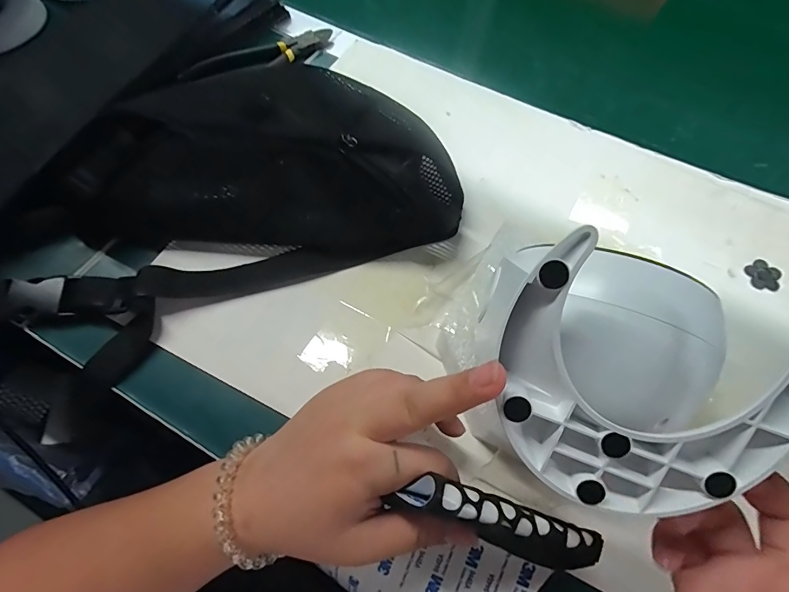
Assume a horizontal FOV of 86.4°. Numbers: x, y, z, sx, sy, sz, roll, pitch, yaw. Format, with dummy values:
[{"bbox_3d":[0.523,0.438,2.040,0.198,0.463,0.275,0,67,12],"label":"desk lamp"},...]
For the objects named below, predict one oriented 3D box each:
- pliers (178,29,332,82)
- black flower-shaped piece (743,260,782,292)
[{"bbox_3d":[-0.125,-0.226,0.398,0.146,0.015,0.030,-24,68,-13],"label":"pliers"},{"bbox_3d":[0.290,-0.015,0.330,0.027,0.004,0.025,-33,69,-19],"label":"black flower-shaped piece"}]

